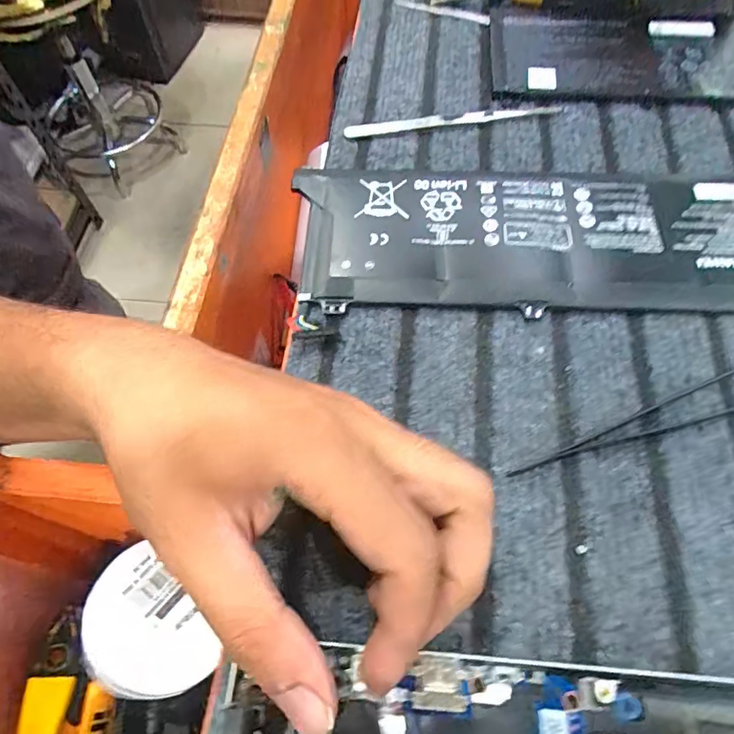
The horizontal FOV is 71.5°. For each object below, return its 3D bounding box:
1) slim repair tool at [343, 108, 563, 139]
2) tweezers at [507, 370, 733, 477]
[{"bbox_3d":[0.052,-0.151,0.309,0.131,0.004,0.012,-8,62,-2],"label":"slim repair tool"},{"bbox_3d":[0.124,0.022,0.218,0.137,0.004,0.019,-17,63,-7],"label":"tweezers"}]

